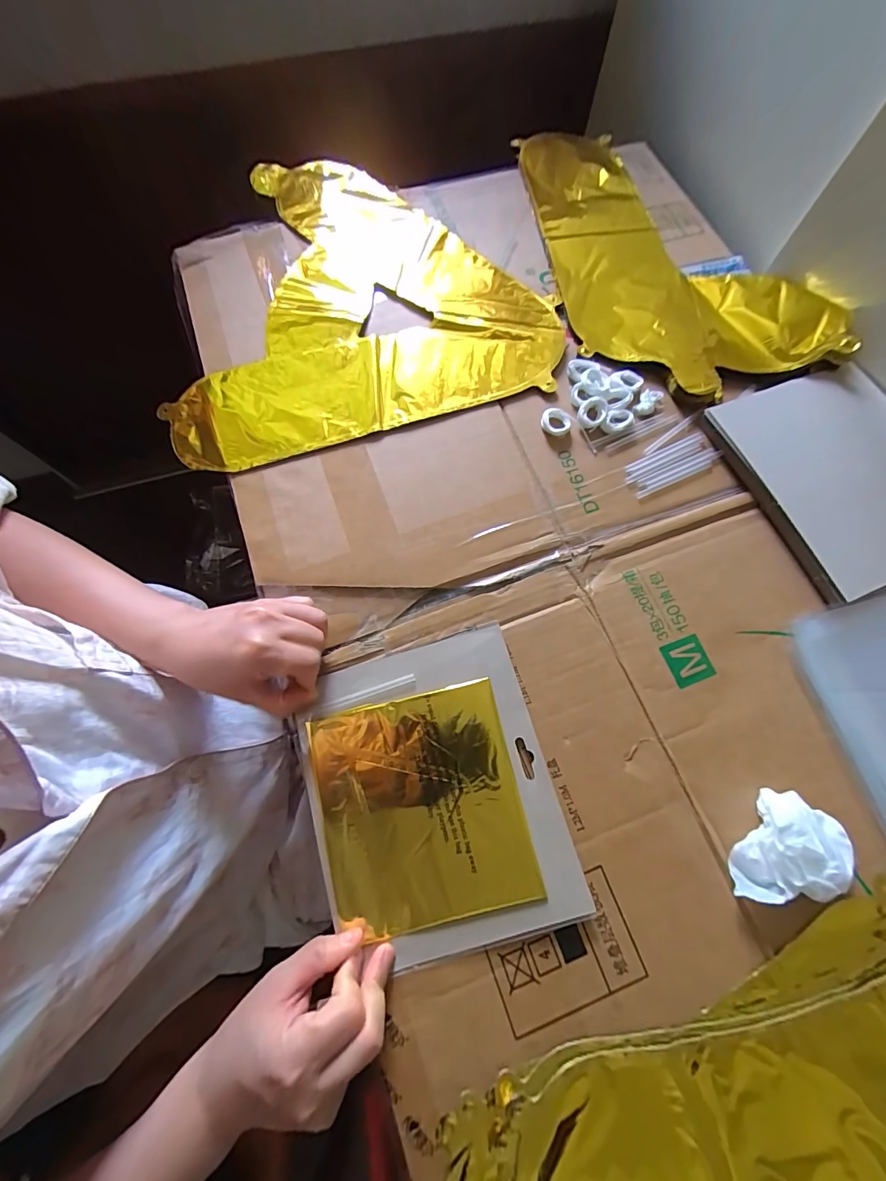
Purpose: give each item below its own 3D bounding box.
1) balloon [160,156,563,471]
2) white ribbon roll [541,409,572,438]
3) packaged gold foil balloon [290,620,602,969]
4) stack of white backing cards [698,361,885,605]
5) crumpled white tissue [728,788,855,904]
[{"bbox_3d":[-0.105,-0.319,0.445,0.369,0.011,0.381,-16,73,-6],"label":"balloon"},{"bbox_3d":[0.100,-0.150,0.383,0.027,0.007,0.024,28,74,8],"label":"white ribbon roll"},{"bbox_3d":[-0.008,0.137,0.299,0.160,0.015,0.193,-15,73,-5],"label":"packaged gold foil balloon"},{"bbox_3d":[0.346,-0.103,0.372,0.161,0.012,0.193,-21,74,-7],"label":"stack of white backing cards"},{"bbox_3d":[0.224,0.172,0.278,0.049,0.028,0.070,35,75,10],"label":"crumpled white tissue"}]

